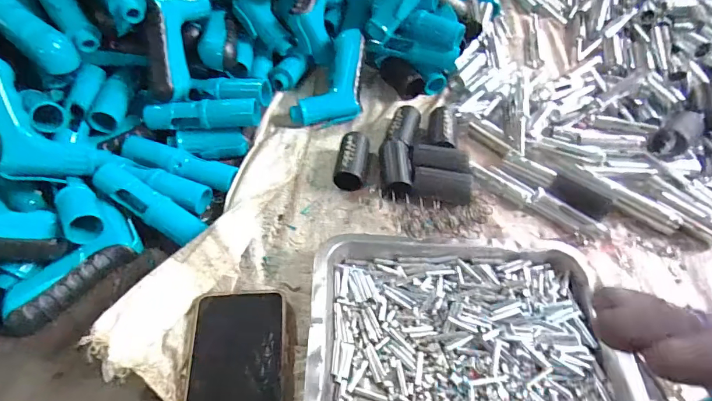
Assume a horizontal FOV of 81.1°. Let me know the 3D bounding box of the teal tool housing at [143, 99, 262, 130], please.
[{"bbox_3d":[-0.167,-0.093,0.452,0.121,0.032,0.026,0,53,-3],"label":"teal tool housing"}]

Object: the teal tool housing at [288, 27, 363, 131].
[{"bbox_3d":[-0.021,-0.146,0.512,0.067,0.025,0.134,21,81,13],"label":"teal tool housing"}]

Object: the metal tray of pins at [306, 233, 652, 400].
[{"bbox_3d":[0.090,0.110,0.346,0.252,0.031,0.182,2,53,-1],"label":"metal tray of pins"}]

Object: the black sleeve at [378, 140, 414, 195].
[{"bbox_3d":[0.043,-0.035,0.456,0.033,0.026,0.069,2,53,-2],"label":"black sleeve"}]

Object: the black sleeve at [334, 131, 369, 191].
[{"bbox_3d":[-0.004,-0.043,0.461,0.032,0.031,0.071,8,54,3],"label":"black sleeve"}]

